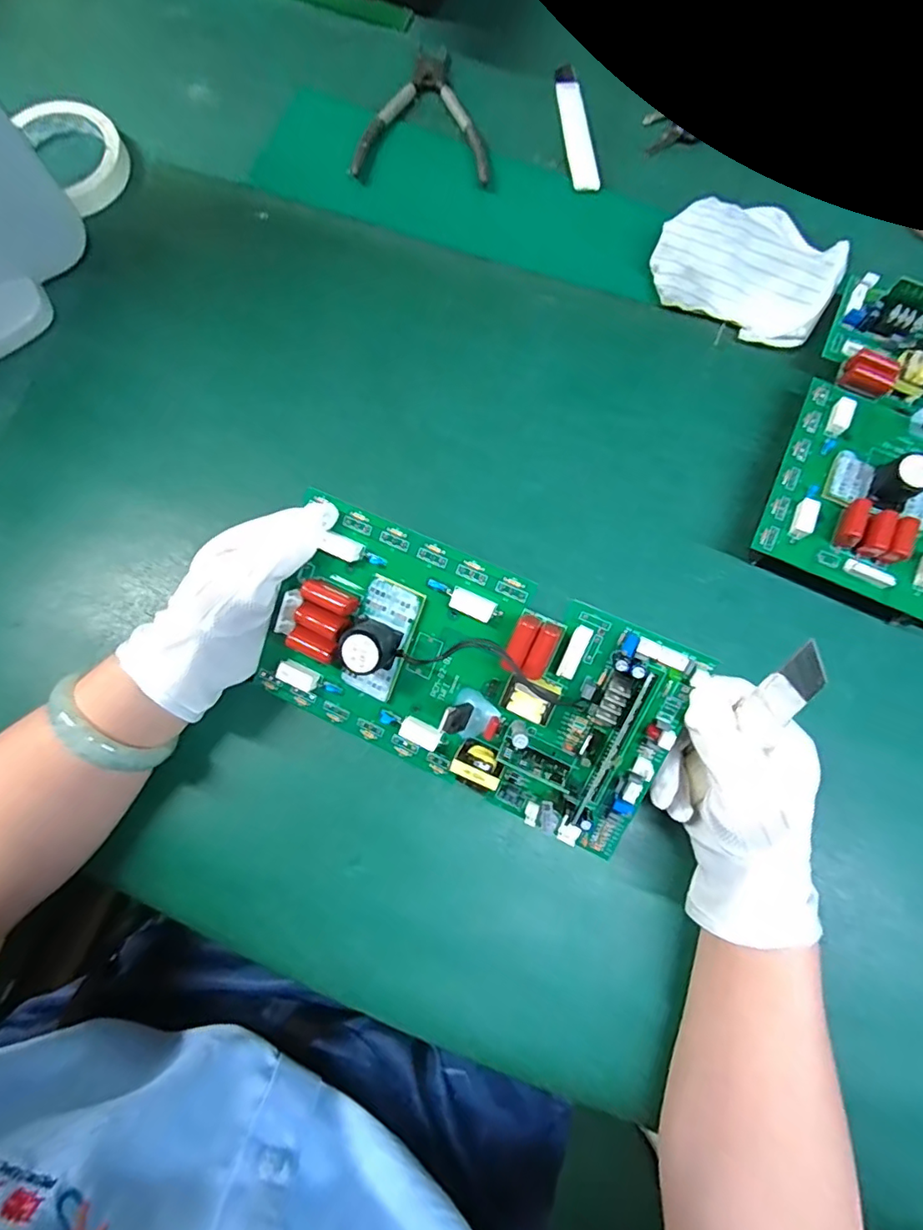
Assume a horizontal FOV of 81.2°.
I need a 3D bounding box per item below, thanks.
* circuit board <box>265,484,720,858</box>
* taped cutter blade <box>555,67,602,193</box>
[{"bbox_3d":[-0.001,0.036,0.283,0.216,0.031,0.122,24,105,9],"label":"circuit board"},{"bbox_3d":[0.095,-0.408,0.449,0.023,0.005,0.132,-6,79,-2],"label":"taped cutter blade"}]

